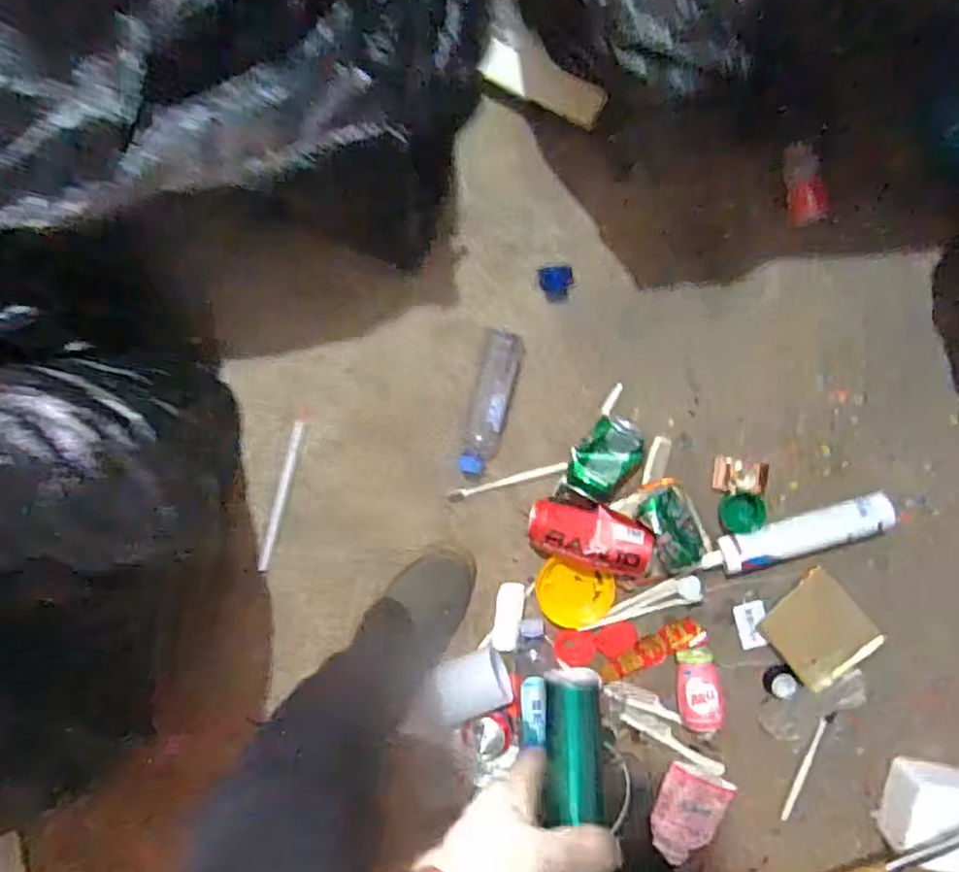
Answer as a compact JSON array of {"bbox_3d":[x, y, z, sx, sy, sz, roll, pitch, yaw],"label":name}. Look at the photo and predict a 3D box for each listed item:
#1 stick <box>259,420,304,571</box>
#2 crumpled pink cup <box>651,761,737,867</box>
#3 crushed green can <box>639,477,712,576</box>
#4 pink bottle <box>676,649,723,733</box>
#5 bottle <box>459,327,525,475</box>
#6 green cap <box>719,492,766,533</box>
[{"bbox_3d":[-0.274,0.084,0.888,0.011,0.007,0.213,17,97,4],"label":"stick"},{"bbox_3d":[0.291,0.525,0.894,0.095,0.042,0.114,23,97,4],"label":"crumpled pink cup"},{"bbox_3d":[0.253,0.117,0.831,0.071,0.077,0.132,-25,92,8],"label":"crushed green can"},{"bbox_3d":[0.294,0.339,0.868,0.059,0.058,0.090,-11,94,7],"label":"pink bottle"},{"bbox_3d":[0.016,-0.043,0.854,0.056,0.044,0.192,15,97,5],"label":"bottle"},{"bbox_3d":[0.346,0.101,0.848,0.054,0.015,0.050,1,96,6],"label":"green cap"}]

